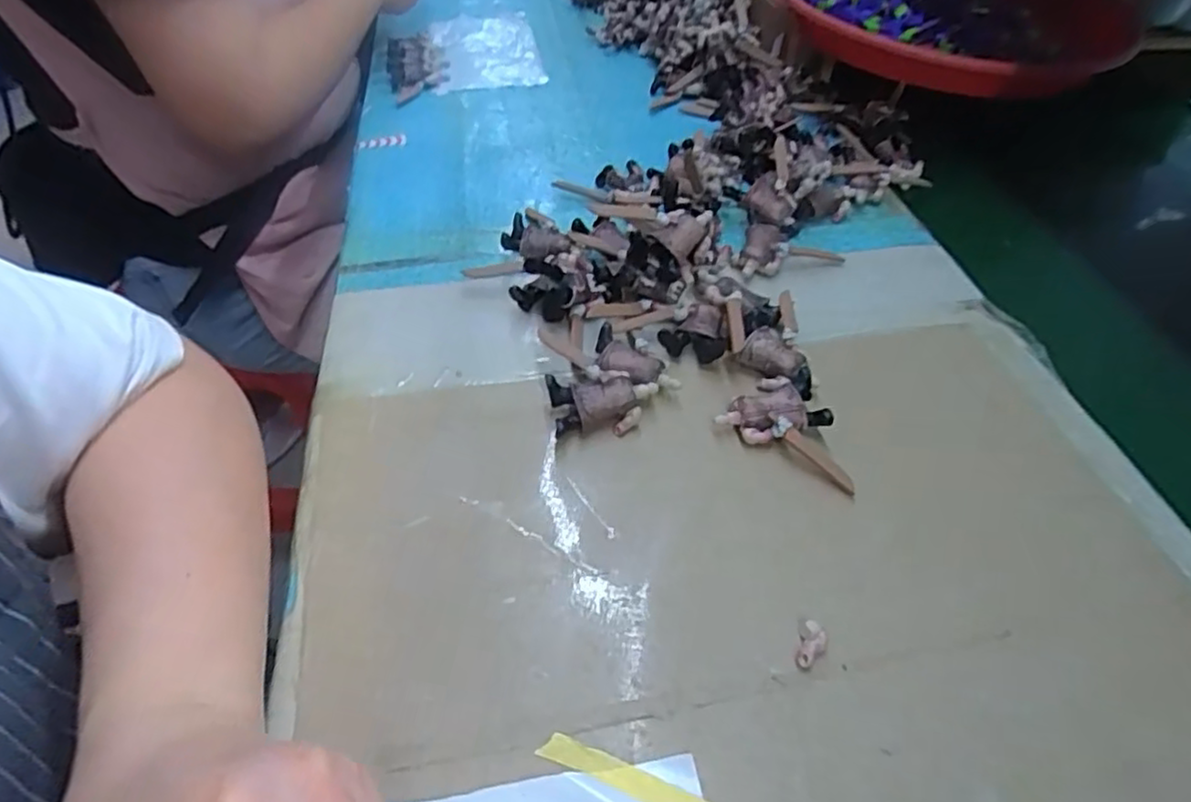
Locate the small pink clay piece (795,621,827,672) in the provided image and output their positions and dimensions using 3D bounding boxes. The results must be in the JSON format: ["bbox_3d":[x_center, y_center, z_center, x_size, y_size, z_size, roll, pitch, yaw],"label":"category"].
[{"bbox_3d":[0.093,0.105,0.295,0.011,0.008,0.019,16,48,13],"label":"small pink clay piece"}]

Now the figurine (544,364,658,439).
[{"bbox_3d":[0.004,0.001,0.382,0.058,0.024,0.033,-7,47,-9],"label":"figurine"}]

